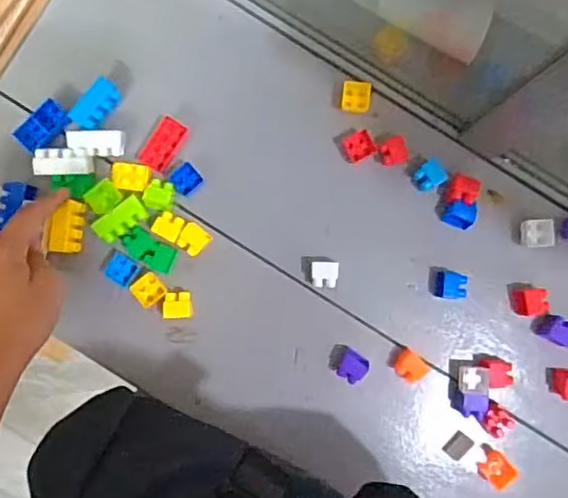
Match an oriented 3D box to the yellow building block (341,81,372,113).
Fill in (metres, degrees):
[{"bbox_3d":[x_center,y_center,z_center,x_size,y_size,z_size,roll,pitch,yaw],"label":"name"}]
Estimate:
[{"bbox_3d":[0.056,-0.117,0.461,0.021,0.014,0.022,6,87,-1],"label":"yellow building block"}]

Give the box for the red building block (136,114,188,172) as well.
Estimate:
[{"bbox_3d":[-0.092,-0.080,0.455,0.022,0.014,0.040,35,87,1],"label":"red building block"}]

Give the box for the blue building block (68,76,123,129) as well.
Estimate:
[{"bbox_3d":[-0.141,-0.108,0.453,0.020,0.025,0.040,38,87,1],"label":"blue building block"}]

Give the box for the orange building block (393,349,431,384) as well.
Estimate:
[{"bbox_3d":[0.095,0.088,0.448,0.020,0.021,0.019,37,87,1],"label":"orange building block"}]

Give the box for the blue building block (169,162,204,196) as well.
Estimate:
[{"bbox_3d":[-0.074,-0.053,0.454,0.021,0.011,0.019,-43,89,-2],"label":"blue building block"}]

